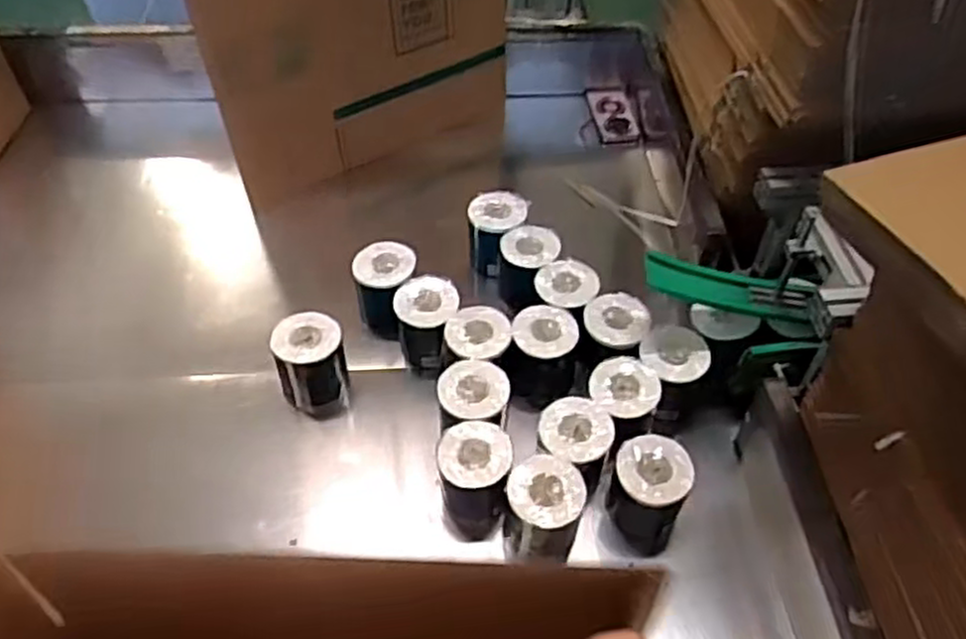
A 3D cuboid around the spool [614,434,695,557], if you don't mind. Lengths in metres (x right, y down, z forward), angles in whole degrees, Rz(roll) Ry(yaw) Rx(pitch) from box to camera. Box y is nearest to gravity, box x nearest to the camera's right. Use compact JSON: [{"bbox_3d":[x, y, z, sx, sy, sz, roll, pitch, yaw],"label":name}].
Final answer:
[{"bbox_3d":[0.210,0.223,0.991,0.091,0.131,0.097,1,50,-1],"label":"spool"}]

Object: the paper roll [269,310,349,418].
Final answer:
[{"bbox_3d":[-0.244,0.069,1.114,0.097,0.130,0.102,1,50,-1],"label":"paper roll"}]

